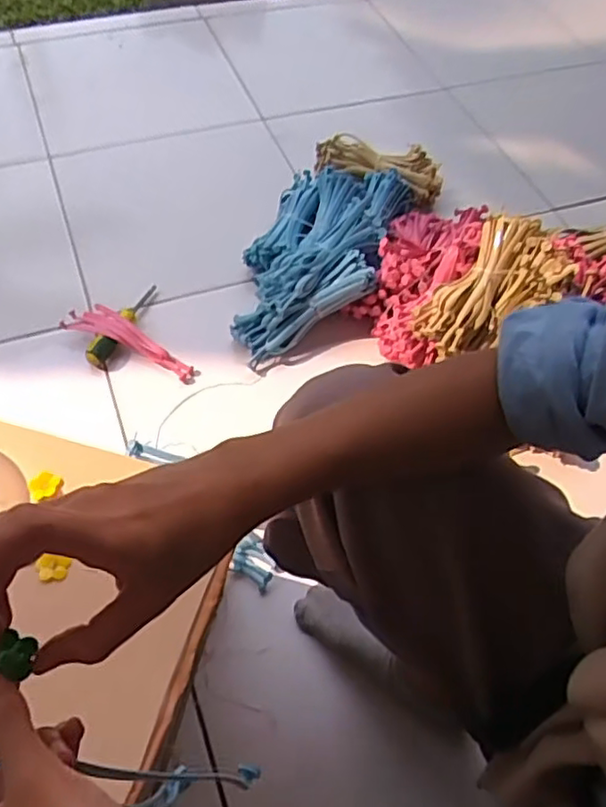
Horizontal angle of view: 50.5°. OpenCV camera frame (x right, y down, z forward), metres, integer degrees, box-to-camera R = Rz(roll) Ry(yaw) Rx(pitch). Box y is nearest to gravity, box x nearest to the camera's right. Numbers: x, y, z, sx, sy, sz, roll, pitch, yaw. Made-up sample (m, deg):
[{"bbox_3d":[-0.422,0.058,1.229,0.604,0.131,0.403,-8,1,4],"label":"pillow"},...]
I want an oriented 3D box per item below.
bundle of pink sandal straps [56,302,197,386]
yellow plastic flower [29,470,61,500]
[{"bbox_3d":[-0.232,-0.091,0.893,0.205,0.026,0.055,24,58,11],"label":"bundle of pink sandal straps"},{"bbox_3d":[-0.206,0.066,0.515,0.024,0.008,0.021,-33,64,-23],"label":"yellow plastic flower"}]

